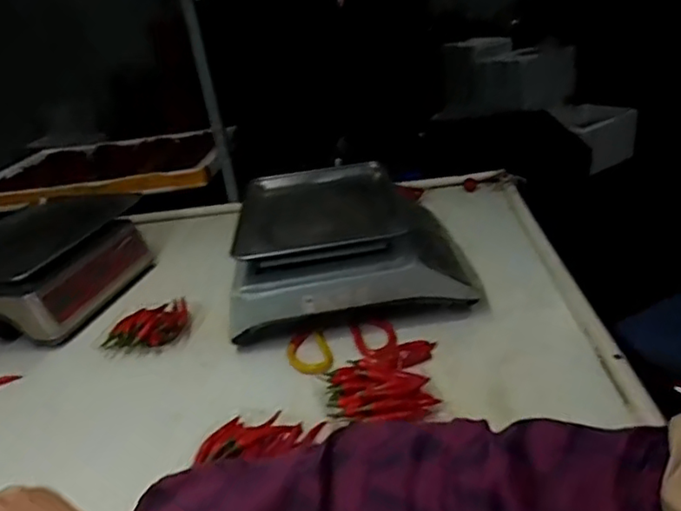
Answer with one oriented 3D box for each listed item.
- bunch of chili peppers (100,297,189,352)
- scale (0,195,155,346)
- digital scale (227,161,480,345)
[{"bbox_3d":[-0.276,0.100,0.903,0.100,0.019,0.107,-4,26,7],"label":"bunch of chili peppers"},{"bbox_3d":[-0.521,0.006,1.050,0.260,0.142,0.319,-1,27,14],"label":"scale"},{"bbox_3d":[0.013,-0.026,0.956,0.343,0.128,0.352,-8,26,-1],"label":"digital scale"}]

